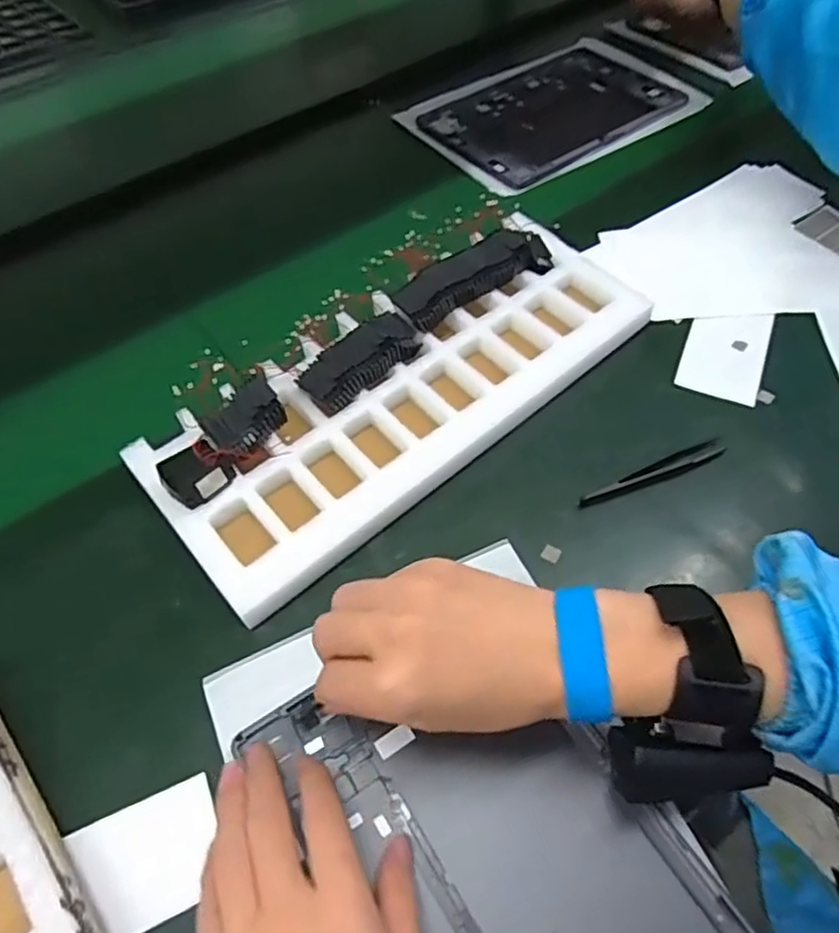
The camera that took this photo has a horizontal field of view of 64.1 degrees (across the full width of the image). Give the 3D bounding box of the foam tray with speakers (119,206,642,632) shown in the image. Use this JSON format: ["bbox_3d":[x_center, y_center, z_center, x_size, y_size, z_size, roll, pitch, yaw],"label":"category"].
[{"bbox_3d":[-0.007,-0.058,0.479,0.369,0.051,0.146,-34,59,-20],"label":"foam tray with speakers"}]

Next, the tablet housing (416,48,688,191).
[{"bbox_3d":[0.140,-0.388,0.736,0.254,0.013,0.177,-31,58,-18],"label":"tablet housing"}]

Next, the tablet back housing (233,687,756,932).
[{"bbox_3d":[0.043,0.198,0.323,0.161,0.012,0.247,-28,58,-14],"label":"tablet back housing"}]

